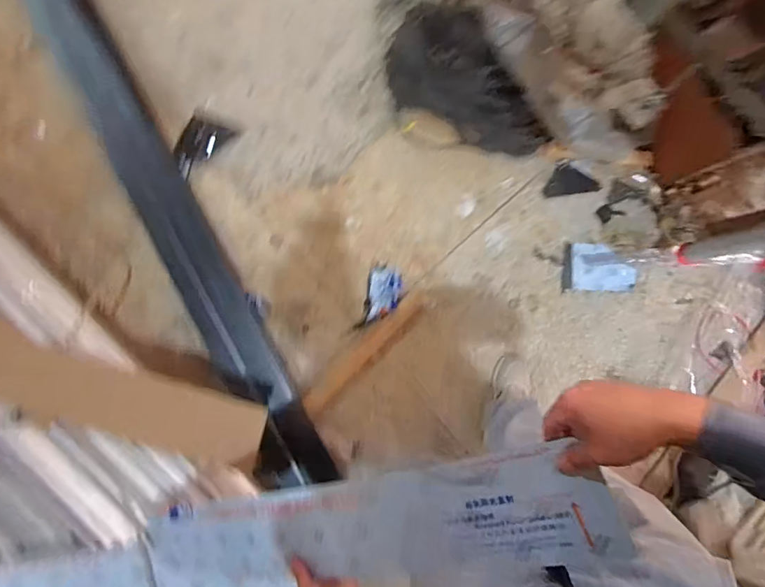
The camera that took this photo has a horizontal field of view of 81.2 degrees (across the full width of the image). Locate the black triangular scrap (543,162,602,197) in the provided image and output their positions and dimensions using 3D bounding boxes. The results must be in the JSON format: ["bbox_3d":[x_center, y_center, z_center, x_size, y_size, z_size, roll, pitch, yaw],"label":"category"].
[{"bbox_3d":[0.602,-0.361,1.411,0.181,0.015,0.098,-7,106,-7],"label":"black triangular scrap"}]

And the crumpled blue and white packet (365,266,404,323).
[{"bbox_3d":[0.008,0.000,1.334,0.096,0.034,0.166,5,86,-6],"label":"crumpled blue and white packet"}]

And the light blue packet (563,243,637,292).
[{"bbox_3d":[0.695,-0.083,1.424,0.239,0.025,0.145,1,87,-6],"label":"light blue packet"}]

